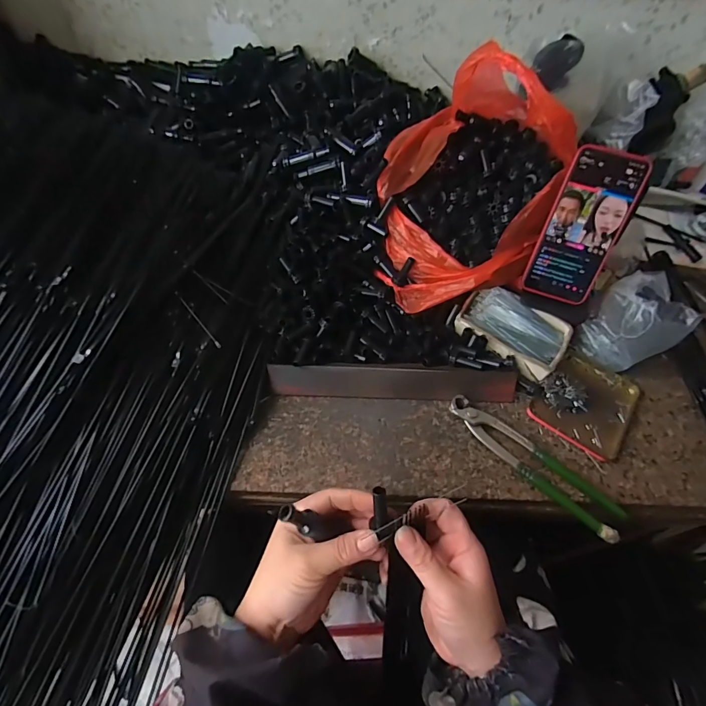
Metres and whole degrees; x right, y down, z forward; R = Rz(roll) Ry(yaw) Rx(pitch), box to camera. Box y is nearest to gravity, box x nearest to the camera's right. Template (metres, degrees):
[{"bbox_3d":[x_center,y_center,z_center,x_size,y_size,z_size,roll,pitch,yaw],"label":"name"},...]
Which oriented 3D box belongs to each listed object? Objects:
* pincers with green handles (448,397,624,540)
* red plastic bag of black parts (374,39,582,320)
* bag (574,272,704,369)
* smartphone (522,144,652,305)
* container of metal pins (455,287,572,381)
[{"bbox_3d":[0.189,0.113,0.425,0.196,0.015,0.040,41,63,20],"label":"pincers with green handles"},{"bbox_3d":[0.137,-0.205,0.488,0.203,0.202,0.262,11,57,3],"label":"red plastic bag of black parts"},{"bbox_3d":[0.351,-0.039,0.494,0.114,0.078,0.099,-34,66,-23],"label":"bag"},{"bbox_3d":[0.261,-0.140,0.453,0.079,0.163,0.012,19,25,8],"label":"smartphone"},{"bbox_3d":[0.199,-0.030,0.499,0.124,0.026,0.087,33,61,16],"label":"container of metal pins"}]

